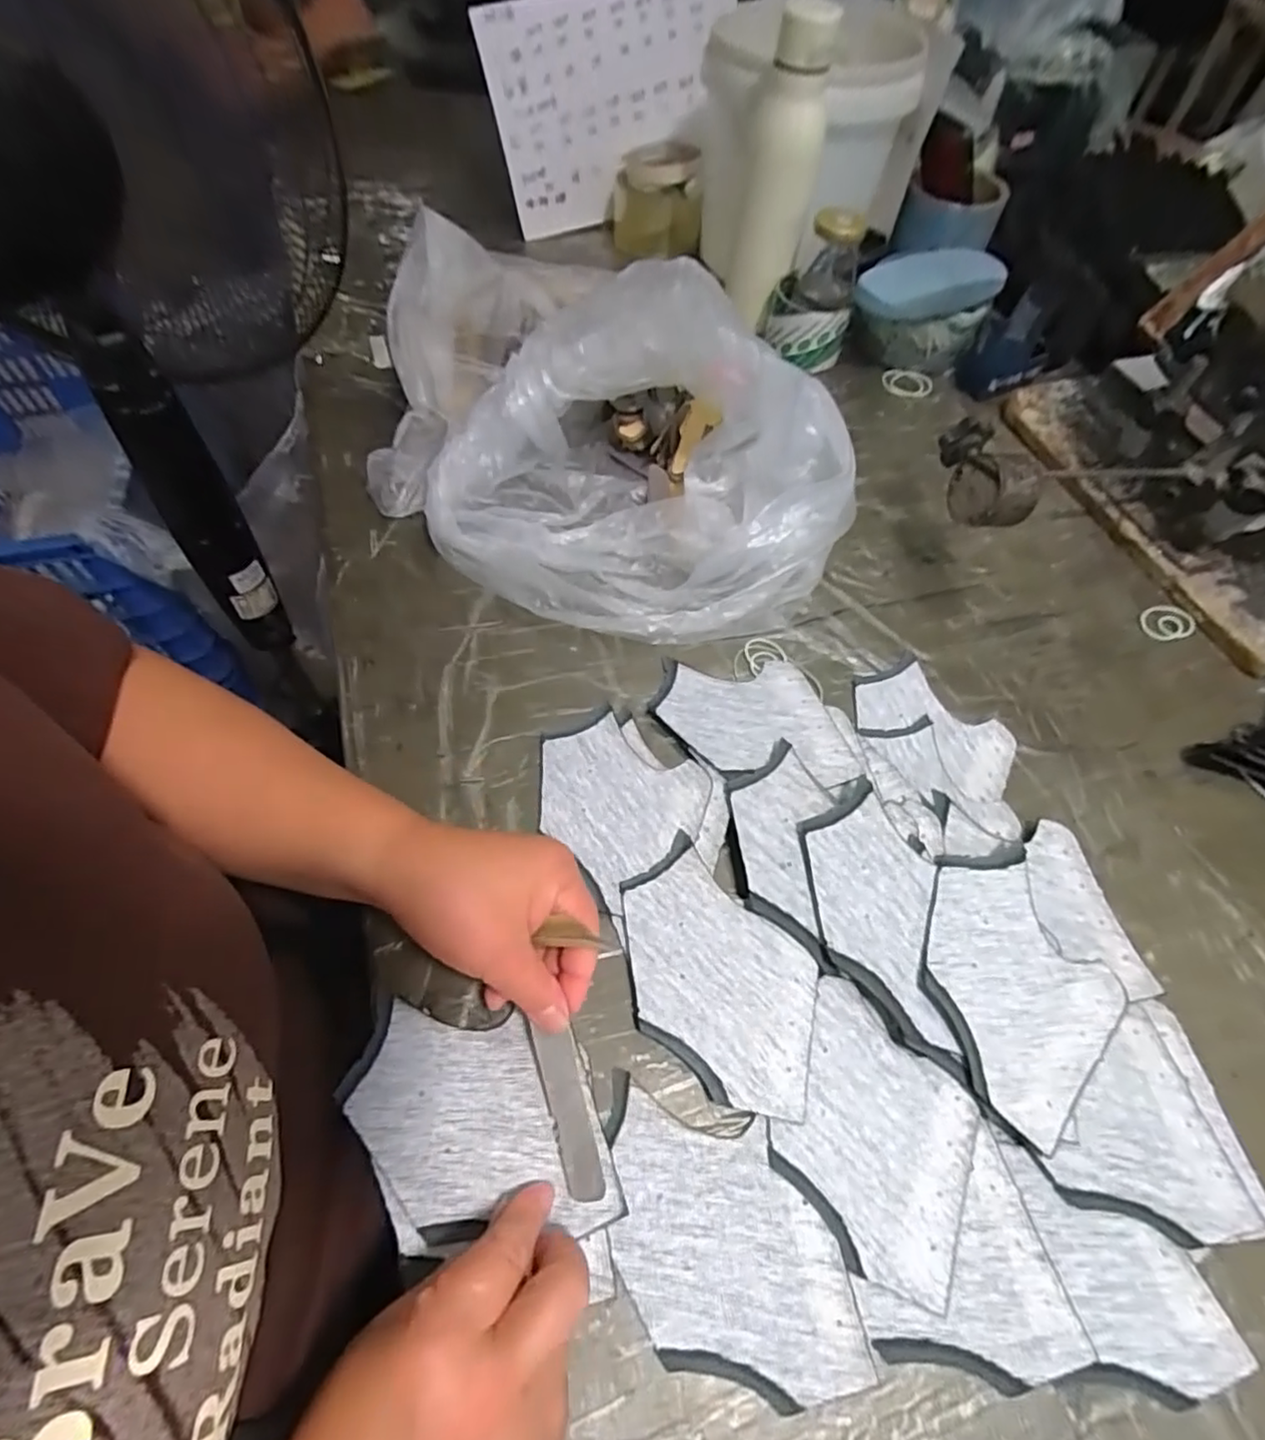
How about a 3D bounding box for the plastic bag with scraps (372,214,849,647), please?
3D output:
[{"bbox_3d":[-0.043,-0.219,0.501,0.388,0.141,0.243,40,64,20],"label":"plastic bag with scraps"}]

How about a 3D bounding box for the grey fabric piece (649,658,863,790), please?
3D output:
[{"bbox_3d":[0.079,0.000,0.445,0.121,0.004,0.097,-1,51,-1],"label":"grey fabric piece"}]

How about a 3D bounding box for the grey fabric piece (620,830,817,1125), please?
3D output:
[{"bbox_3d":[0.045,0.137,0.353,0.085,0.008,0.132,-39,67,-25],"label":"grey fabric piece"}]

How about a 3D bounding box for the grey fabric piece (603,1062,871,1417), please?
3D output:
[{"bbox_3d":[0.045,0.235,0.298,0.114,0.004,0.096,9,56,2],"label":"grey fabric piece"}]

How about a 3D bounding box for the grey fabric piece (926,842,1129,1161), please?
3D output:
[{"bbox_3d":[0.201,0.140,0.356,0.107,0.019,0.120,-25,62,-19],"label":"grey fabric piece"}]

